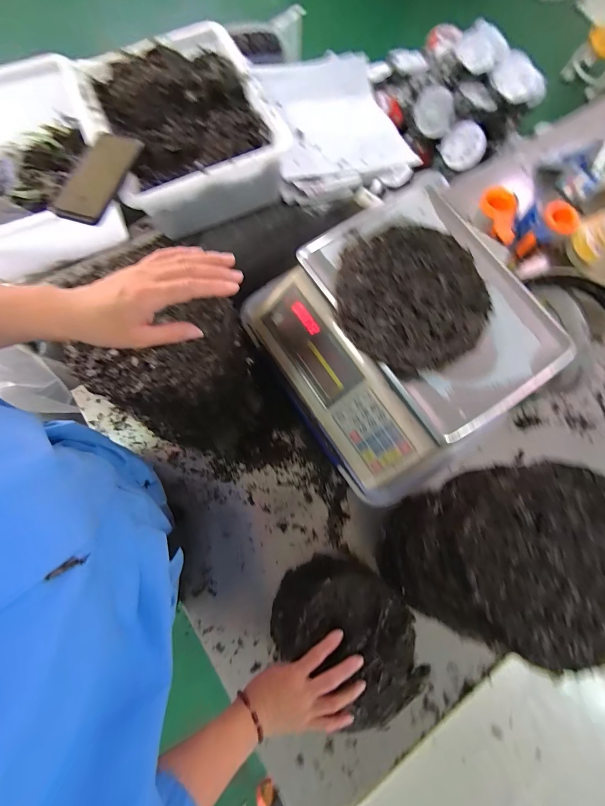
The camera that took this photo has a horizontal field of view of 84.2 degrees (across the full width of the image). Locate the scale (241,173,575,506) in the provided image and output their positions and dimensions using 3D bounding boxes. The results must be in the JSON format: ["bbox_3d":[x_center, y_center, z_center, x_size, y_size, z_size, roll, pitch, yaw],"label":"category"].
[{"bbox_3d":[0.138,-0.087,0.508,0.329,0.171,0.373,-31,78,-9],"label":"scale"}]

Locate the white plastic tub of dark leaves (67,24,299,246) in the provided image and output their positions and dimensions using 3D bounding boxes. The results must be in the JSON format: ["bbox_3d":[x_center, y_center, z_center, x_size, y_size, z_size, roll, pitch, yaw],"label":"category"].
[{"bbox_3d":[-0.212,-0.493,0.604,0.271,0.108,0.354,-23,77,-8],"label":"white plastic tub of dark leaves"}]

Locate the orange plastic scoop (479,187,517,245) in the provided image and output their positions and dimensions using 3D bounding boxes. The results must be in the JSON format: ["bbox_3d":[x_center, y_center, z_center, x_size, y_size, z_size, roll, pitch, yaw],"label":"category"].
[{"bbox_3d":[0.458,-0.431,0.763,0.061,0.032,0.132,-14,76,-5],"label":"orange plastic scoop"}]

